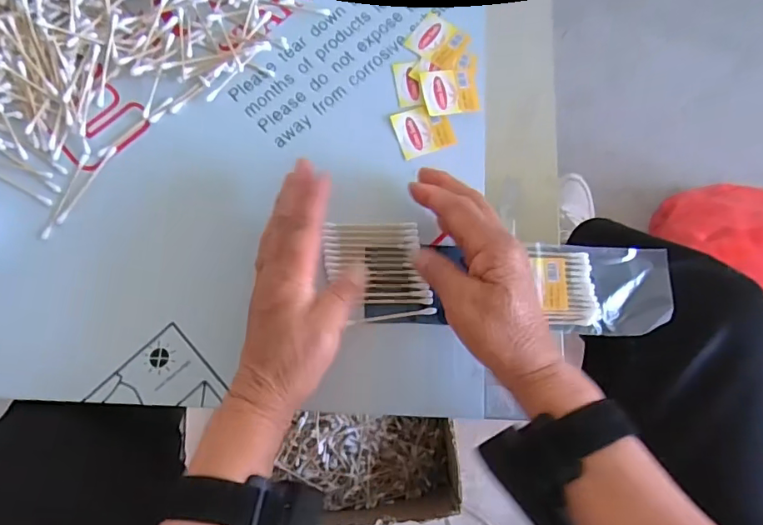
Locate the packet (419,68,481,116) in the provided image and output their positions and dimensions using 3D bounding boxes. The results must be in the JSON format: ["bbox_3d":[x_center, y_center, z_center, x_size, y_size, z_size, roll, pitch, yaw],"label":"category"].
[{"bbox_3d":[0.056,-0.138,0.414,0.045,0.004,0.039,-5,80,-2],"label":"packet"}]

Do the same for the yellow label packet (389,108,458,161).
[{"bbox_3d":[0.034,-0.106,0.409,0.043,0.004,0.039,-18,80,-4],"label":"yellow label packet"}]

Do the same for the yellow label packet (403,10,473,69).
[{"bbox_3d":[0.048,-0.185,0.426,0.045,0.004,0.039,34,81,5],"label":"yellow label packet"}]

